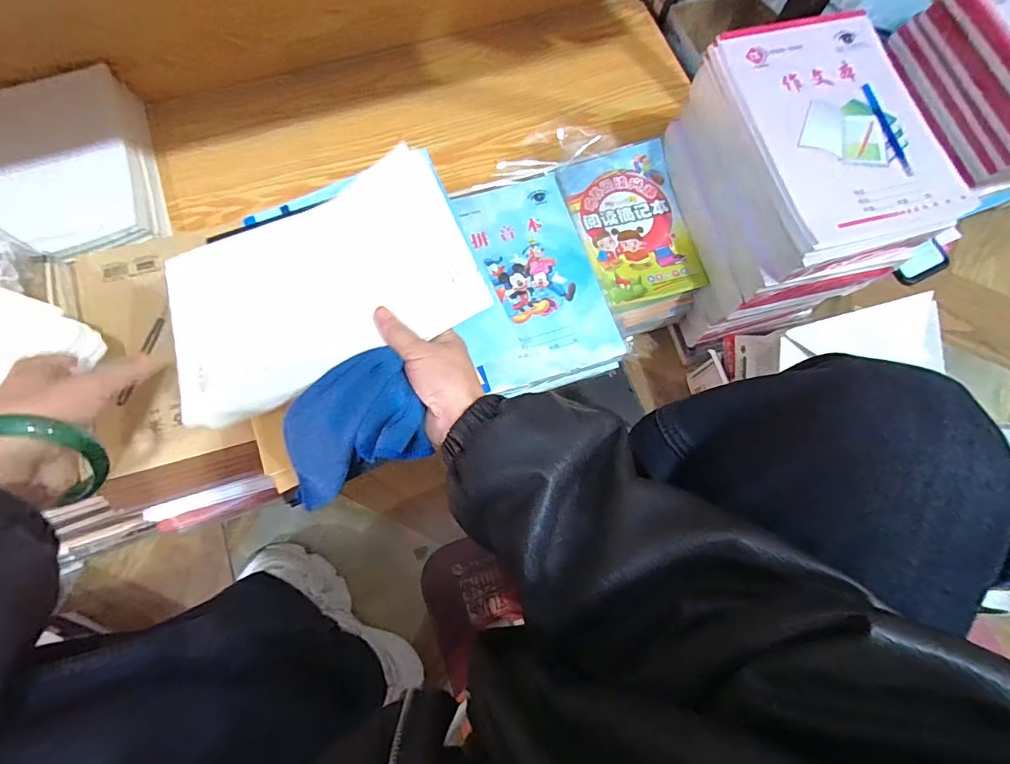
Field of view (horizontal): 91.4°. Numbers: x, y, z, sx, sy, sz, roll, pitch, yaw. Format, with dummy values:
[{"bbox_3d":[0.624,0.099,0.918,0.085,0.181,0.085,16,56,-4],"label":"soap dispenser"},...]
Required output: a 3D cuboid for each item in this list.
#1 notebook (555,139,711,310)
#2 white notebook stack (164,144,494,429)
[{"bbox_3d":[0.159,-0.204,0.627,0.136,0.019,0.203,-14,76,-4],"label":"notebook"},{"bbox_3d":[-0.164,-0.091,0.438,0.259,0.019,0.185,-25,69,-4],"label":"white notebook stack"}]

